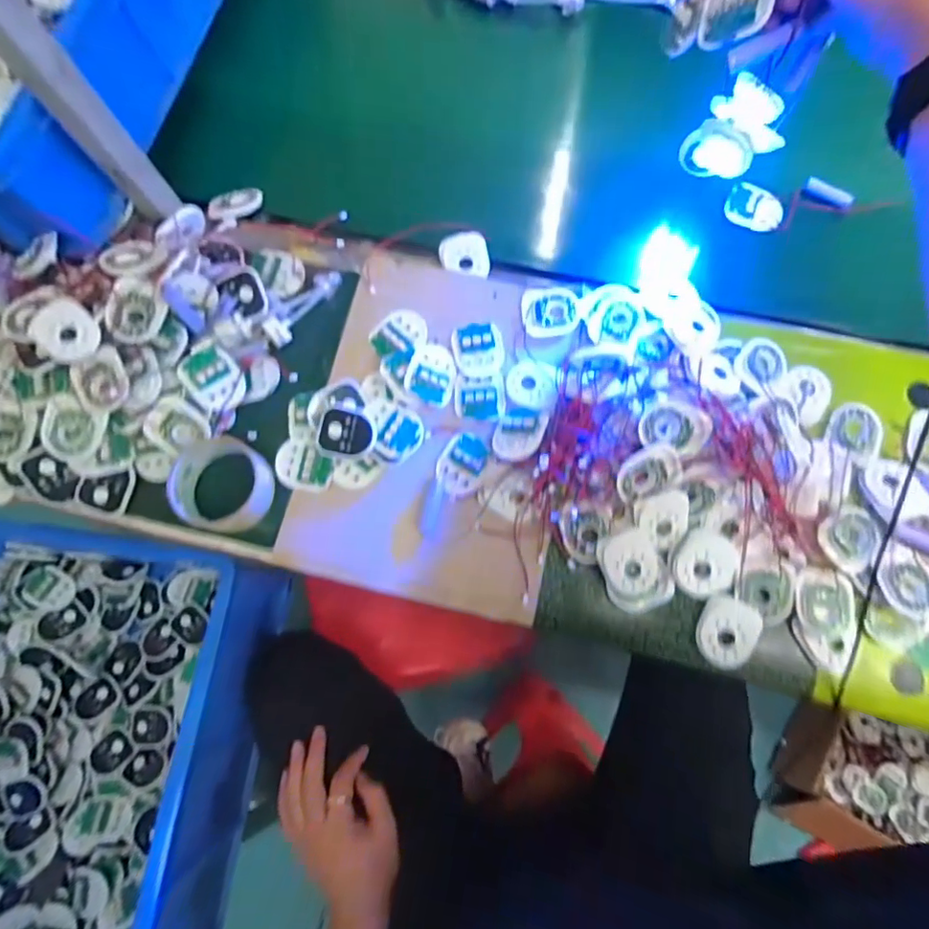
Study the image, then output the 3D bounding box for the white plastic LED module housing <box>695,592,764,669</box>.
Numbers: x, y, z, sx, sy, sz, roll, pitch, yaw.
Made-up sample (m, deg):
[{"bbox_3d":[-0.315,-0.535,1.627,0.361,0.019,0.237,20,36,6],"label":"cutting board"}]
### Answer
[{"bbox_3d":[0.228,0.146,0.473,0.048,0.008,0.060,21,77,7],"label":"white plastic LED module housing"}]

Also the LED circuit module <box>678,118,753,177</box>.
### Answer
[{"bbox_3d":[0.219,-0.273,0.473,0.060,0.050,0.016,37,75,24],"label":"LED circuit module"}]

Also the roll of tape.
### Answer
[{"bbox_3d":[-0.224,0.018,0.509,0.088,0.038,0.083,0,75,1],"label":"roll of tape"}]

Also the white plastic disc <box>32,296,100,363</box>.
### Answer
[{"bbox_3d":[-0.356,-0.119,0.491,0.065,0.018,0.052,34,78,9],"label":"white plastic disc"}]

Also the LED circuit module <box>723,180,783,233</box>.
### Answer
[{"bbox_3d":[0.308,-0.272,0.581,0.058,0.014,0.040,29,78,8],"label":"LED circuit module"}]

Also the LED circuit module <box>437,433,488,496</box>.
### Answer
[{"bbox_3d":[-0.001,-0.001,0.512,0.043,0.009,0.054,31,78,9],"label":"LED circuit module"}]

